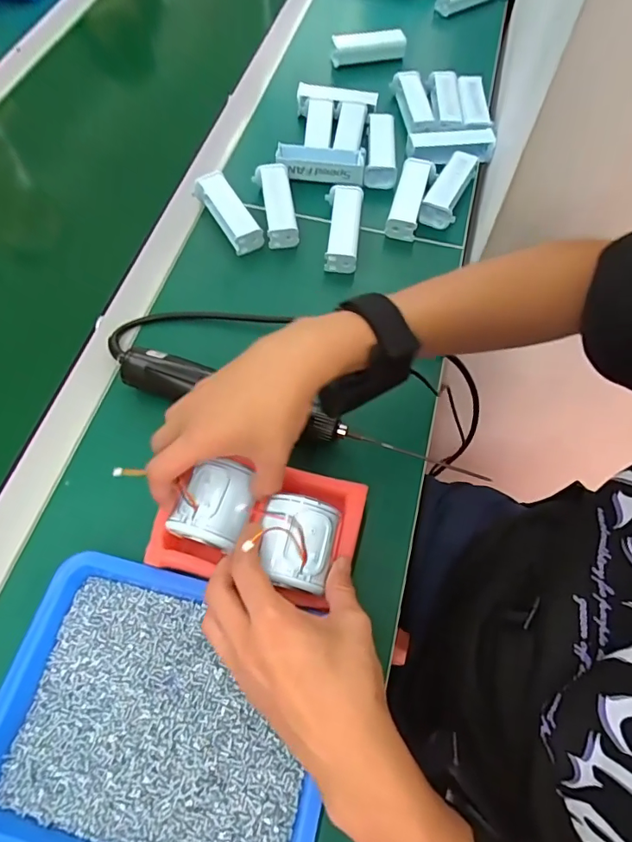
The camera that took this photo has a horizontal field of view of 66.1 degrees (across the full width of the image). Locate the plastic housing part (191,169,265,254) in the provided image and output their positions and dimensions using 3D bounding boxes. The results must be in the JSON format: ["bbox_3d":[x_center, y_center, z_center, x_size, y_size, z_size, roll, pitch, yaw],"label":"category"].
[{"bbox_3d":[-0.095,-0.229,0.532,0.035,0.031,0.103,-30,67,-14],"label":"plastic housing part"}]

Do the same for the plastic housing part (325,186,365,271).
[{"bbox_3d":[0.028,-0.209,0.527,0.038,0.028,0.107,6,63,3],"label":"plastic housing part"}]

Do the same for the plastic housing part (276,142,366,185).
[{"bbox_3d":[0.006,-0.294,0.560,0.100,0.036,0.029,7,64,4],"label":"plastic housing part"}]

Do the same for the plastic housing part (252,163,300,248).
[{"bbox_3d":[-0.044,-0.240,0.539,0.037,0.032,0.104,-8,64,-4],"label":"plastic housing part"}]

